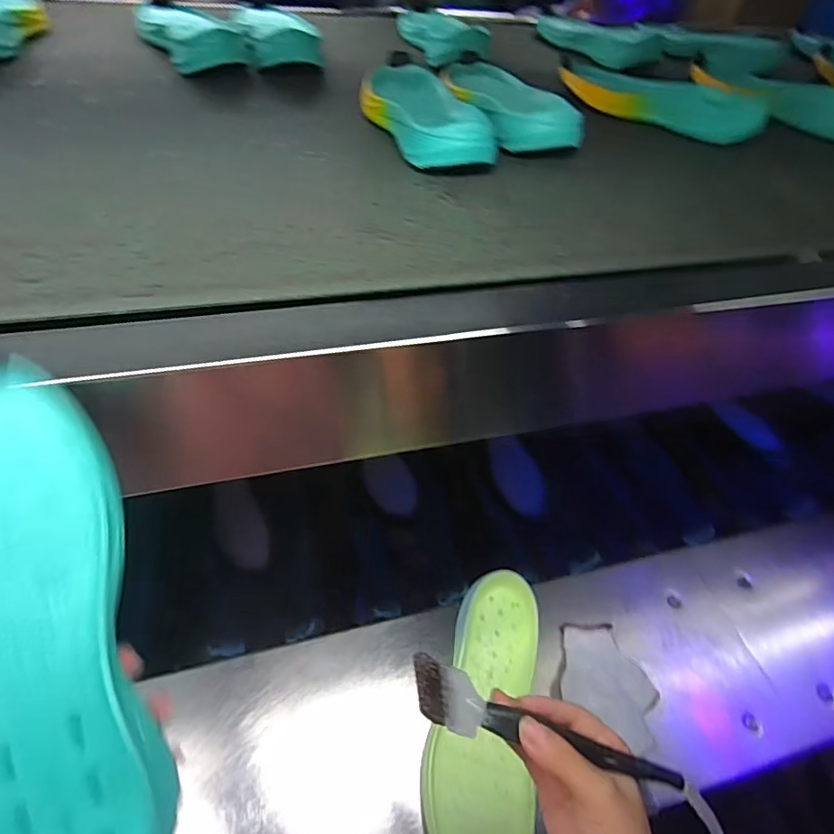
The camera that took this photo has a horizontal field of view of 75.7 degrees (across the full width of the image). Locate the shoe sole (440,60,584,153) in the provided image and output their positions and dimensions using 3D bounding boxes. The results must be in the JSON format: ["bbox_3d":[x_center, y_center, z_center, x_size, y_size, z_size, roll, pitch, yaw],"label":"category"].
[{"bbox_3d":[0.080,-0.333,0.559,0.082,0.034,0.234,-9,49,-14],"label":"shoe sole"}]

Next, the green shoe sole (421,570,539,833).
[{"bbox_3d":[0.067,0.292,0.537,0.102,0.036,0.282,9,47,2],"label":"green shoe sole"}]

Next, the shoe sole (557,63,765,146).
[{"bbox_3d":[0.271,-0.362,0.608,0.226,0.038,0.103,26,50,17],"label":"shoe sole"}]

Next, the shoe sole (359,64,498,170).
[{"bbox_3d":[0.002,-0.290,0.507,0.091,0.040,0.218,-6,49,-12],"label":"shoe sole"}]

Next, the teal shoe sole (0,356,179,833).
[{"bbox_3d":[-0.164,0.090,0.221,0.088,0.025,0.224,-16,79,-20],"label":"teal shoe sole"}]

